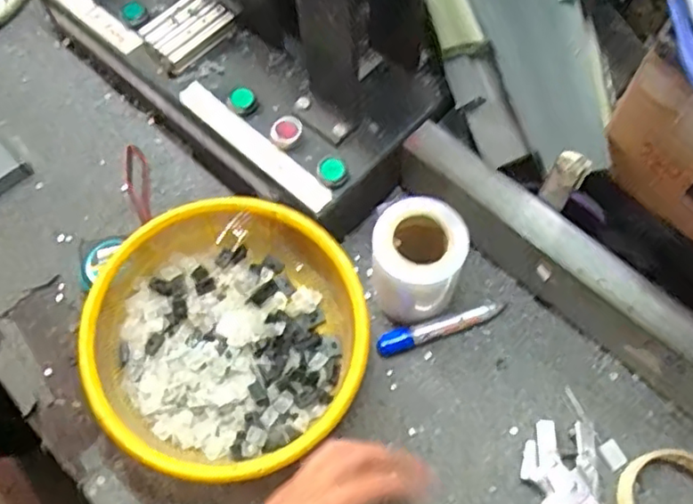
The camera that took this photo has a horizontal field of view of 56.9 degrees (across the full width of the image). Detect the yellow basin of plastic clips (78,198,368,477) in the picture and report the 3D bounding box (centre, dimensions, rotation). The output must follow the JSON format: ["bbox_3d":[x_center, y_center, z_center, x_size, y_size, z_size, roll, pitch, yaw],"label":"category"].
[{"bbox_3d":[-0.102,0.070,0.547,0.223,0.076,0.231,0,64,1],"label":"yellow basin of plastic clips"}]

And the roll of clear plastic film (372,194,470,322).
[{"bbox_3d":[0.064,0.010,0.573,0.075,0.102,0.076,0,64,1],"label":"roll of clear plastic film"}]

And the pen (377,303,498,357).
[{"bbox_3d":[0.086,0.071,0.596,0.118,0.014,0.019,-17,64,-7],"label":"pen"}]

